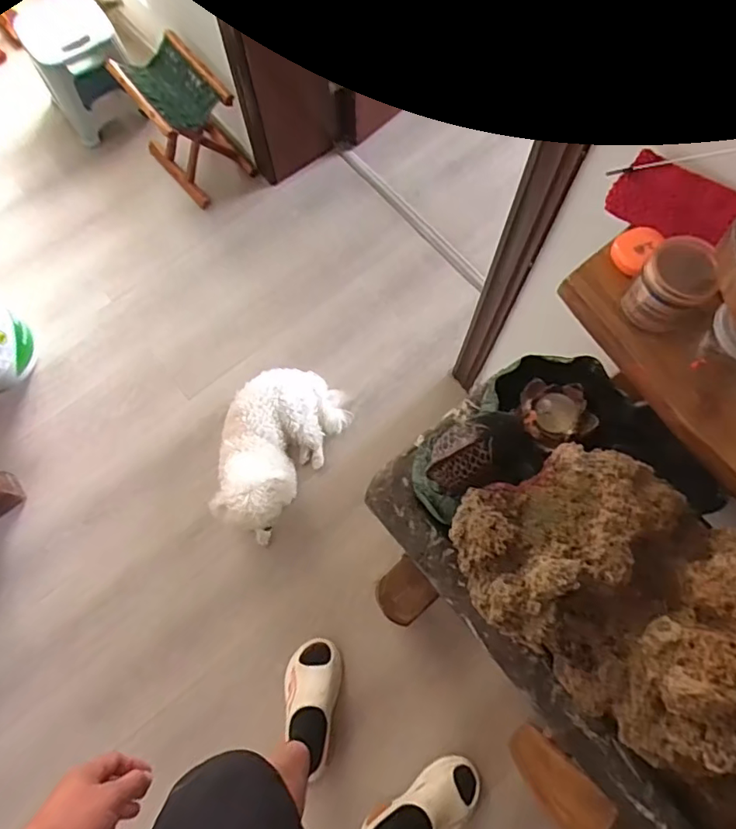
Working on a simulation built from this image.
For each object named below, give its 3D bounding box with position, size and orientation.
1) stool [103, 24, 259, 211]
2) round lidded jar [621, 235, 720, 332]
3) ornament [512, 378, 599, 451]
[{"bbox_3d":[-0.493,-0.784,1.479,0.241,0.305,0.208,43,78,11],"label":"stool"},{"bbox_3d":[0.282,-0.122,0.507,0.058,0.064,0.063,0,72,1],"label":"round lidded jar"},{"bbox_3d":[0.235,-0.006,0.680,0.089,0.036,0.085,0,72,1],"label":"ornament"}]

